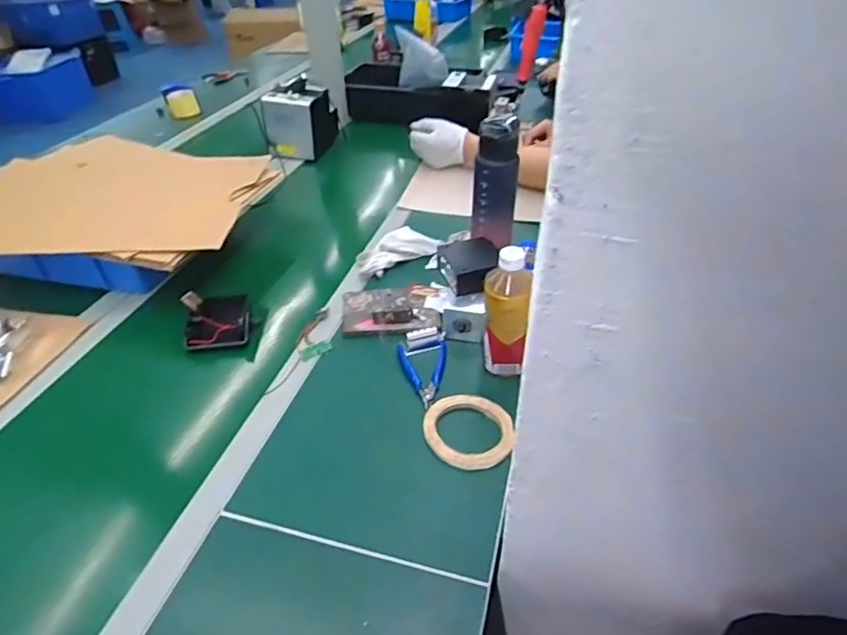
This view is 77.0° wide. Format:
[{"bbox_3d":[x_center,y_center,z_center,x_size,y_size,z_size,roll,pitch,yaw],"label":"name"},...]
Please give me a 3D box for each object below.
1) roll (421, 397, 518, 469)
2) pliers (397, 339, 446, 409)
[{"bbox_3d":[0.057,0.142,0.667,0.111,0.021,0.099,1,40,2],"label":"roll"},{"bbox_3d":[0.002,0.077,0.752,0.071,0.019,0.109,-4,40,-4],"label":"pliers"}]

